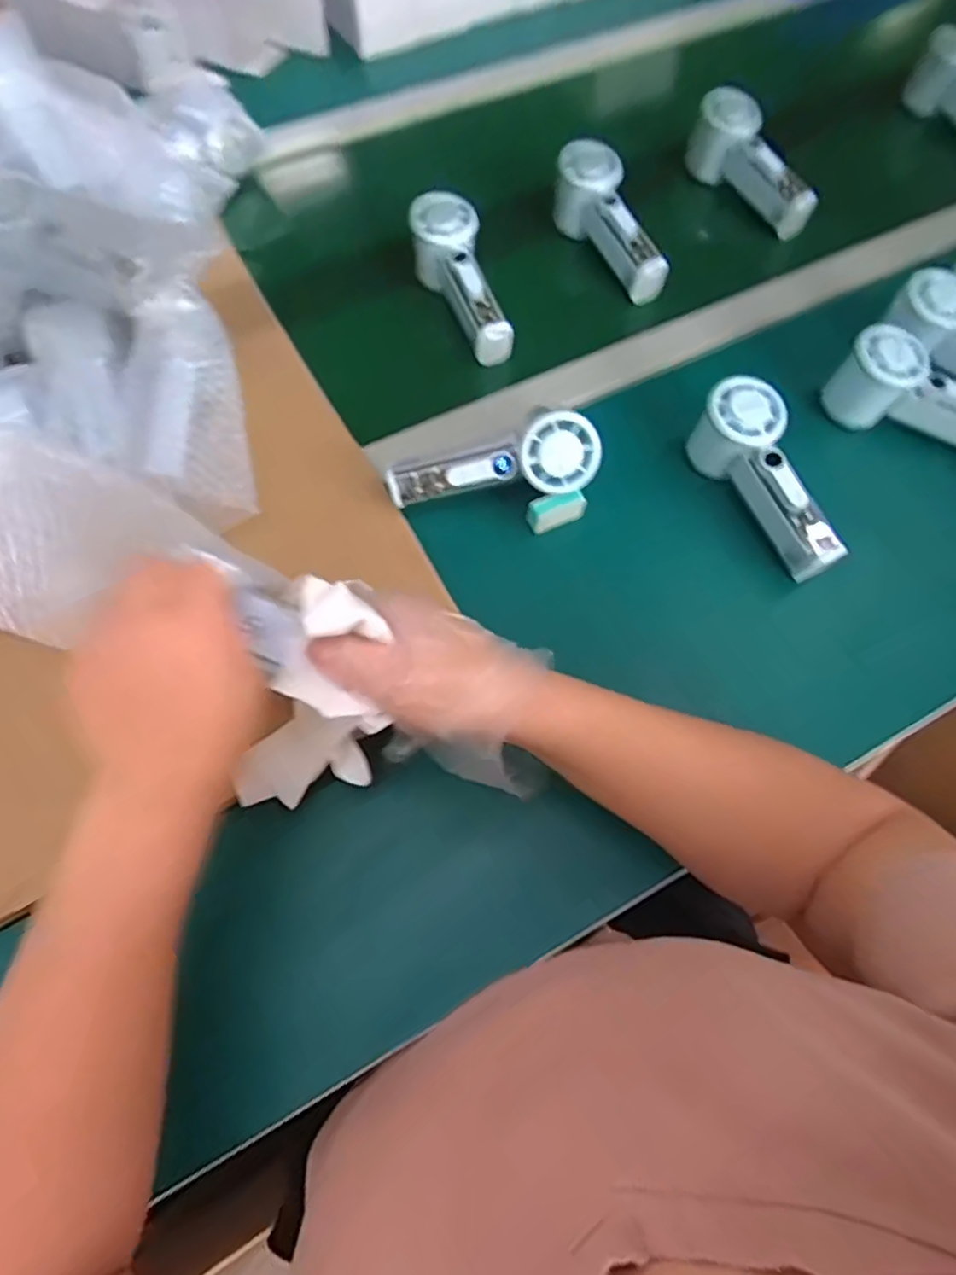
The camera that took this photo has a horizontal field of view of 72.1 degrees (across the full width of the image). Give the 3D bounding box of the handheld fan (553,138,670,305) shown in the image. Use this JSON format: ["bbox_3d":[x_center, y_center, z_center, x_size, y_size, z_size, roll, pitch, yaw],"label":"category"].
[{"bbox_3d":[0.122,-0.387,0.616,0.050,0.062,0.156,-21,67,-10],"label":"handheld fan"}]

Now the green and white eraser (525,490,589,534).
[{"bbox_3d":[0.060,-0.097,0.498,0.046,0.027,0.014,-21,67,-10],"label":"green and white eraser"}]

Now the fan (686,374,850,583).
[{"bbox_3d":[0.220,-0.120,0.505,0.053,0.065,0.156,-27,85,-12],"label":"fan"}]

